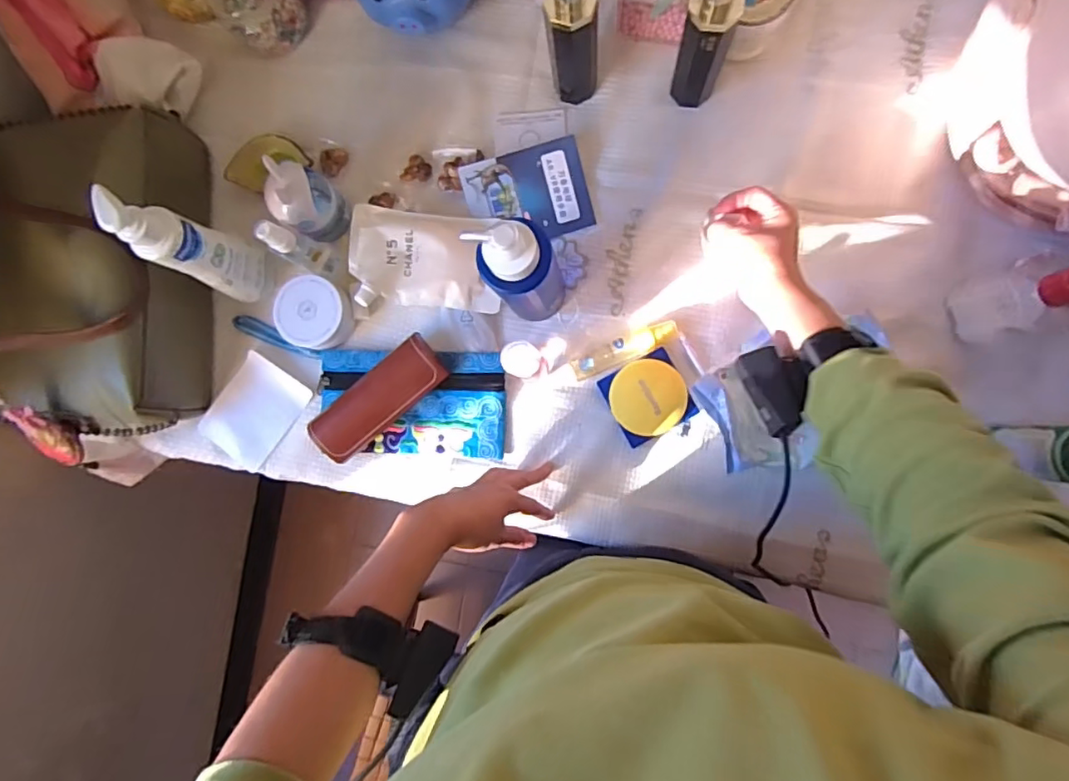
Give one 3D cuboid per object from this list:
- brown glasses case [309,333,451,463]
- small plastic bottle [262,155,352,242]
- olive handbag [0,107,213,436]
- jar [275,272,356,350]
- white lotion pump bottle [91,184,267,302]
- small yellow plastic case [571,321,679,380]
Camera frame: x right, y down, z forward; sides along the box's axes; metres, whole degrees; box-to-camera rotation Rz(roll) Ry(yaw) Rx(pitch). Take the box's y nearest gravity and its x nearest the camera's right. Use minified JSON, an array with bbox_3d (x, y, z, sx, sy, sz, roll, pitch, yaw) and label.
[{"bbox_3d":[-0.169,0.011,0.635,0.156,0.036,0.057,-39,84,3],"label":"brown glasses case"},{"bbox_3d":[-0.238,-0.197,0.611,0.058,0.089,0.063,30,91,6],"label":"small plastic bottle"},{"bbox_3d":[-0.504,-0.130,0.629,0.298,0.102,0.343,-1,87,6],"label":"olive handbag"},{"bbox_3d":[-0.242,-0.085,0.640,0.075,0.038,0.073,0,87,6],"label":"jar"},{"bbox_3d":[-0.330,-0.135,0.559,0.046,0.183,0.056,19,89,6],"label":"white lotion pump bottle"},{"bbox_3d":[0.095,-0.044,0.618,0.114,0.023,0.026,-23,85,4],"label":"small yellow plastic case"}]

